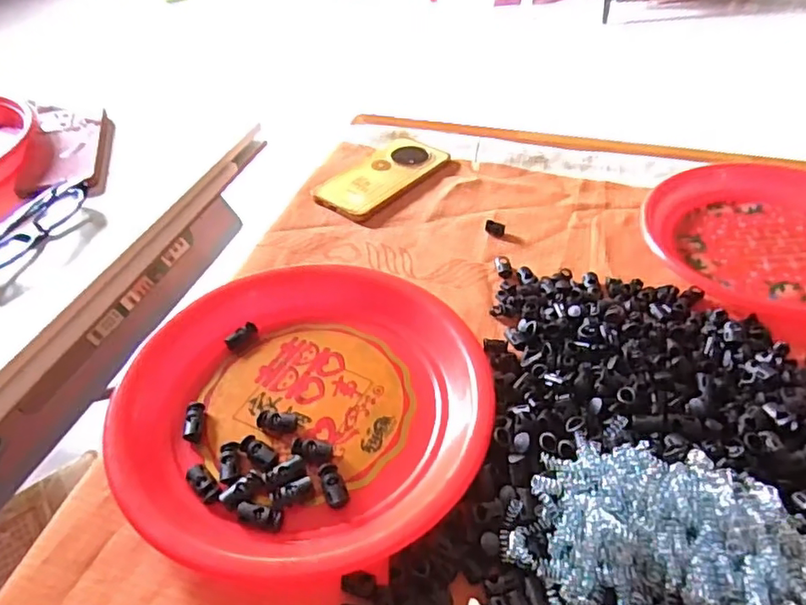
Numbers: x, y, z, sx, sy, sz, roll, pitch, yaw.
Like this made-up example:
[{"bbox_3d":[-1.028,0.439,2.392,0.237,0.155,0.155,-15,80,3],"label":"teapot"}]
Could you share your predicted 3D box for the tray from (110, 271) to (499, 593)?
[{"bbox_3d":[-0.072,0.064,0.414,0.244,0.024,0.261,-17,47,-16],"label":"tray"}]

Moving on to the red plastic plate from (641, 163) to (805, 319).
[{"bbox_3d":[0.351,-0.062,0.538,0.202,0.041,0.202,0,45,0],"label":"red plastic plate"}]

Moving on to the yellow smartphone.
[{"bbox_3d":[-0.021,-0.144,0.642,0.081,0.010,0.160,28,51,26],"label":"yellow smartphone"}]

